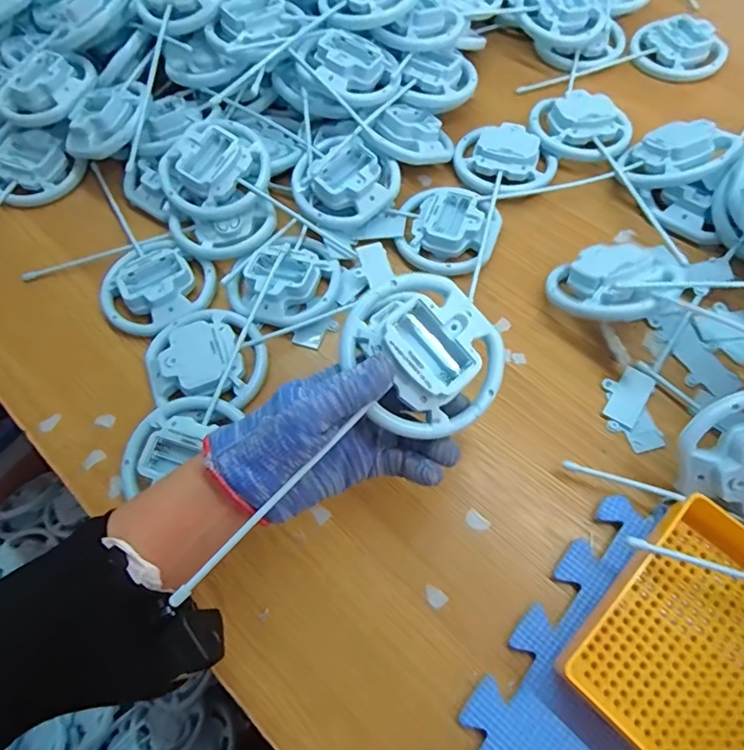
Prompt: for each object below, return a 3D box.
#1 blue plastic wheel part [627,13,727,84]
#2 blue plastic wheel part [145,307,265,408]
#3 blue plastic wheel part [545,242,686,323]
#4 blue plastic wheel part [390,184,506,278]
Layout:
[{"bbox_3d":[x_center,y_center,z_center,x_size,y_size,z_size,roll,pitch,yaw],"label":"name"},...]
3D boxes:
[{"bbox_3d":[0.361,-0.385,0.595,0.103,0.025,0.082,25,79,17],"label":"blue plastic wheel part"},{"bbox_3d":[-0.139,-0.022,0.423,0.097,0.021,0.090,1,64,4],"label":"blue plastic wheel part"},{"bbox_3d":[0.201,-0.080,0.419,0.094,0.035,0.094,22,69,33],"label":"blue plastic wheel part"},{"bbox_3d":[0.069,-0.140,0.479,0.099,0.026,0.091,-1,64,3],"label":"blue plastic wheel part"}]

